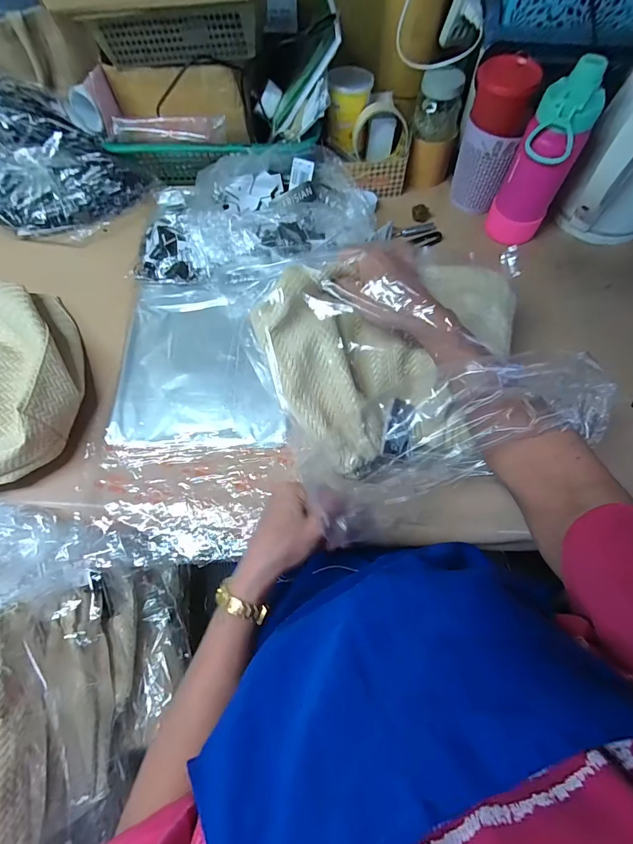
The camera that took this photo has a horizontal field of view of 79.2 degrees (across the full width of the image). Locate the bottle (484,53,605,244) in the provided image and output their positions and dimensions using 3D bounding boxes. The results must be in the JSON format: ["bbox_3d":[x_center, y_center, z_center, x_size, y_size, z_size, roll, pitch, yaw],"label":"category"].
[{"bbox_3d":[0.298,-0.337,0.506,0.072,0.194,0.063,7,68,4],"label":"bottle"}]

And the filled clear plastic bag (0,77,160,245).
[{"bbox_3d":[-0.441,-0.401,0.576,0.276,0.141,0.199,29,72,12],"label":"filled clear plastic bag"}]

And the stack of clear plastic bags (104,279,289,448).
[{"bbox_3d":[-0.153,-0.087,0.522,0.215,0.019,0.250,-1,68,1],"label":"stack of clear plastic bags"}]

